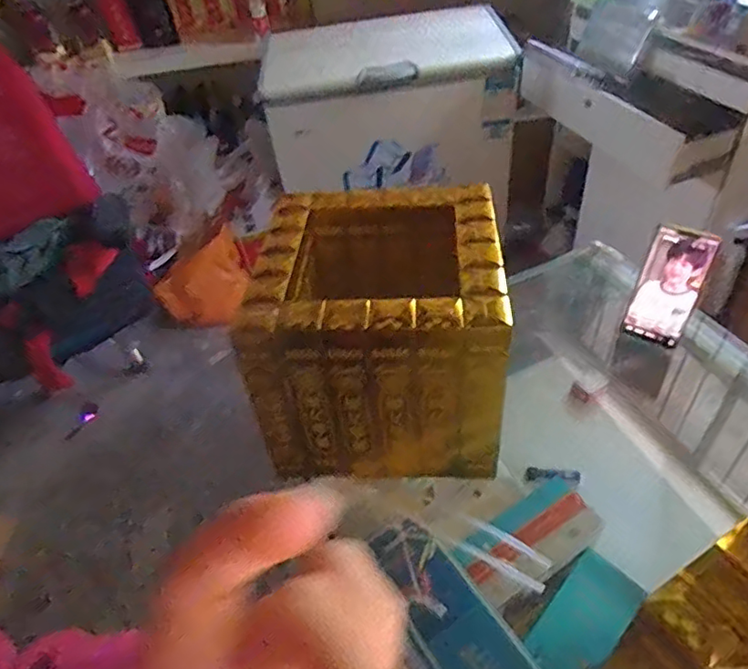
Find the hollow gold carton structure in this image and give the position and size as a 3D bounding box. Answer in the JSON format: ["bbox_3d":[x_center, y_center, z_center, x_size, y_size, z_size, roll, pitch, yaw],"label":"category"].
[{"bbox_3d":[0.008,-0.009,0.645,0.253,0.211,0.258,-2,45,5],"label":"hollow gold carton structure"}]

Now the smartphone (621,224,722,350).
[{"bbox_3d":[0.376,-0.059,0.720,0.070,0.151,0.007,21,26,22],"label":"smartphone"}]

